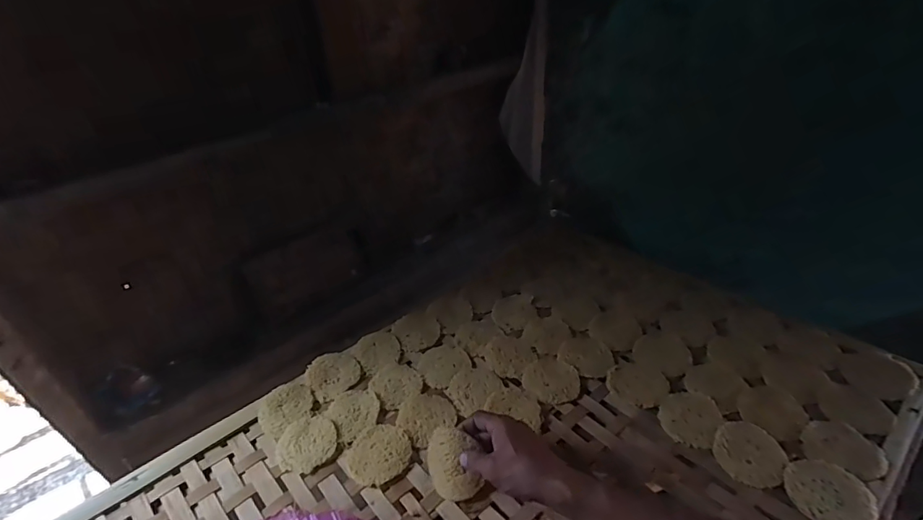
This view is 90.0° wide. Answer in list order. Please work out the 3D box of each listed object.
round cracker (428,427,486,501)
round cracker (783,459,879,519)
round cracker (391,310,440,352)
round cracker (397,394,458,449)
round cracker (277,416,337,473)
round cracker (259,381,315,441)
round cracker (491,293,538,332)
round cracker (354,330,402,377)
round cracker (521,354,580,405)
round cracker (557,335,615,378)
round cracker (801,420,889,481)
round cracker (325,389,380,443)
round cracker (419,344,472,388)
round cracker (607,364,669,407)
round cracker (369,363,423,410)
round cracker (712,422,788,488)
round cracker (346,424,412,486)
[{"bbox_3d":[-0.010,0.239,0.544,0.069,0.077,0.014,-4,-7,29],"label":"round cracker"},{"bbox_3d":[0.400,0.253,0.503,0.076,0.013,0.079,-3,37,2],"label":"round cracker"},{"bbox_3d":[-0.073,0.117,0.770,0.073,0.005,0.083,-21,39,-20],"label":"round cracker"},{"bbox_3d":[-0.048,0.211,0.632,0.073,0.004,0.070,-3,37,2],"label":"round cracker"},{"bbox_3d":[-0.205,0.241,0.612,0.074,0.007,0.079,-3,37,2],"label":"round cracker"},{"bbox_3d":[-0.251,0.210,0.660,0.074,0.011,0.077,-3,37,2],"label":"round cracker"},{"bbox_3d":[0.090,0.089,0.793,0.073,0.009,0.082,-2,37,5],"label":"round cracker"},{"bbox_3d":[-0.134,0.142,0.736,0.069,0.006,0.073,-3,37,2],"label":"round cracker"},{"bbox_3d":[0.130,0.172,0.668,0.076,0.008,0.079,-3,37,2],"label":"round cracker"},{"bbox_3d":[0.192,0.143,0.699,0.074,0.005,0.082,-27,42,-27],"label":"round cracker"},{"bbox_3d":[0.451,0.221,0.545,0.076,0.013,0.066,25,46,34],"label":"round cracker"},{"bbox_3d":[-0.150,0.210,0.645,0.068,0.004,0.076,-28,42,-28],"label":"round cracker"},{"bbox_3d":[-0.028,0.158,0.709,0.078,0.005,0.071,-3,37,2],"label":"round cracker"},{"bbox_3d":[0.247,0.173,0.650,0.076,0.008,0.064,25,46,34],"label":"round cracker"},{"bbox_3d":[-0.097,0.182,0.683,0.069,0.005,0.078,-31,44,-31],"label":"round cracker"},{"bbox_3d":[0.342,0.228,0.550,0.073,0.013,0.076,-3,37,2],"label":"round cracker"},{"bbox_3d":[-0.106,0.246,0.593,0.078,0.004,0.076,-3,37,2],"label":"round cracker"}]

